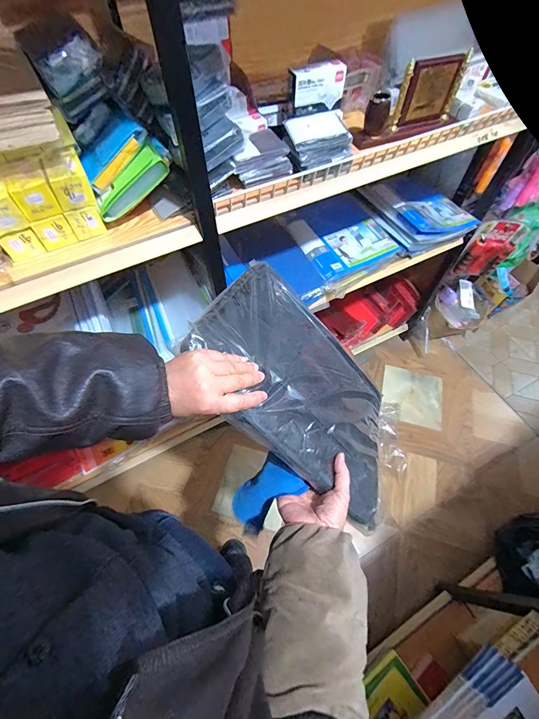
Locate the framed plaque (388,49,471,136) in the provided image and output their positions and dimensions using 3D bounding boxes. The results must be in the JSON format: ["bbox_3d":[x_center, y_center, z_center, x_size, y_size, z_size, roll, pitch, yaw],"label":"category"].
[{"bbox_3d":[0.350,-0.578,0.721,0.169,0.126,0.021,-13,59,-8],"label":"framed plaque"}]

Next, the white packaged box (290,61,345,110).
[{"bbox_3d":[0.095,-0.538,0.644,0.105,0.064,0.026,-16,60,-9],"label":"white packaged box"}]

